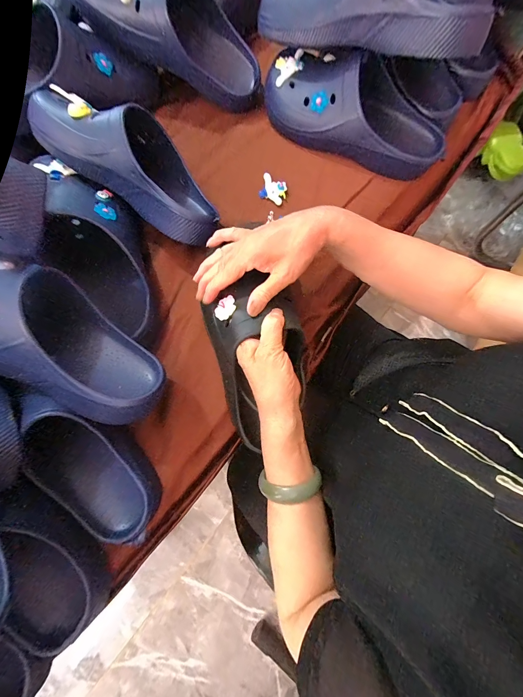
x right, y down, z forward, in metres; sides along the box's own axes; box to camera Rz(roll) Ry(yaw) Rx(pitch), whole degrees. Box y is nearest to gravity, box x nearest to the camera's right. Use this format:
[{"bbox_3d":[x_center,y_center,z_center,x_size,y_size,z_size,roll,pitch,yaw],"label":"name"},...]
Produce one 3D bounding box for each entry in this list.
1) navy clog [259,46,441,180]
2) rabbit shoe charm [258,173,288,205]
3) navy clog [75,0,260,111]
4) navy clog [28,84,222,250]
[{"bbox_3d":[0.138,-0.357,0.434,0.282,0.084,0.107,25,78,6],"label":"navy clog"},{"bbox_3d":[0.018,-0.245,0.447,0.043,0.011,0.040,23,78,6],"label":"rabbit shoe charm"},{"bbox_3d":[-0.128,-0.478,0.433,0.277,0.088,0.099,20,76,-20],"label":"navy clog"},{"bbox_3d":[-0.168,-0.244,0.395,0.278,0.108,0.110,34,79,8],"label":"navy clog"}]

